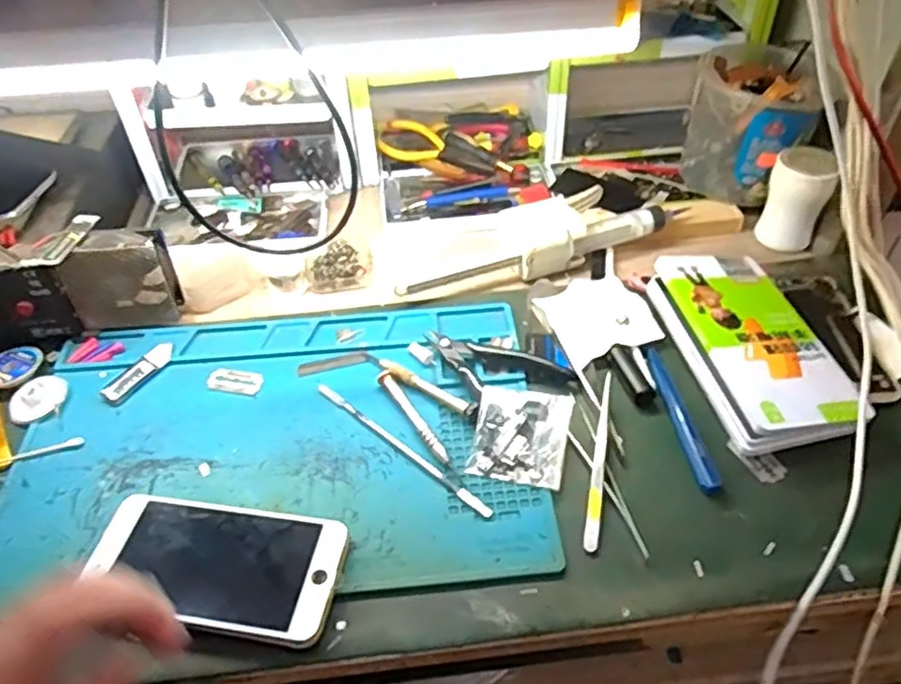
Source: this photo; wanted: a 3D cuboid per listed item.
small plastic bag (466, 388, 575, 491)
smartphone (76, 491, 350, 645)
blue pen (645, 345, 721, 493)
[{"bbox_3d":[0.051,0.068,0.485,0.065,0.010,0.069,7,62,14],"label":"small plastic bag"},{"bbox_3d":[-0.146,0.138,0.421,0.155,0.008,0.080,3,47,5],"label":"smartphone"},{"bbox_3d":[0.167,0.052,0.497,0.015,0.009,0.131,-6,45,-3],"label":"blue pen"}]

